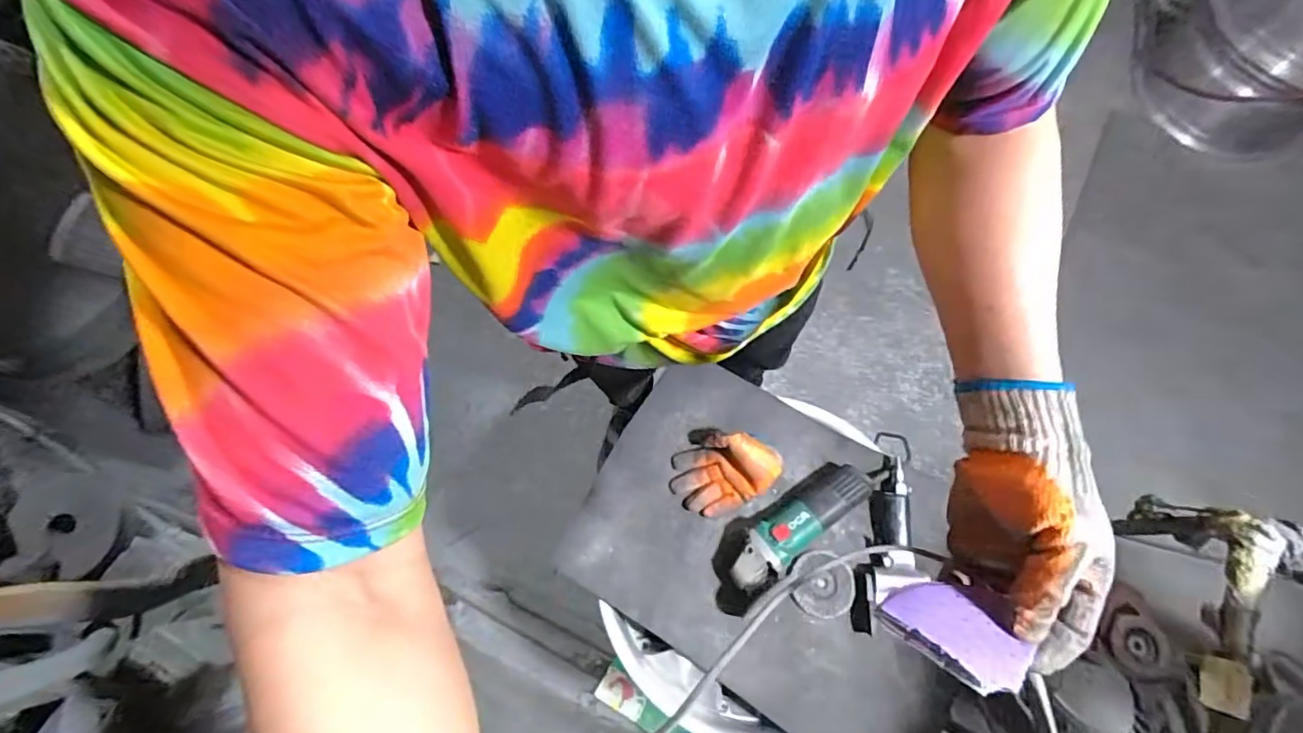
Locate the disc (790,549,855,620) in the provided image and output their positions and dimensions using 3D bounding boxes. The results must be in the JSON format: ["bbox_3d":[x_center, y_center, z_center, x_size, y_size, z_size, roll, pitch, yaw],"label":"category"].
[{"bbox_3d":[0.254,0.325,0.851,0.091,0.021,0.092,0,71,-1],"label":"disc"}]

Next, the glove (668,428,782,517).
[{"bbox_3d":[0.108,0.162,0.868,0.147,0.073,0.132,26,73,7],"label":"glove"}]

